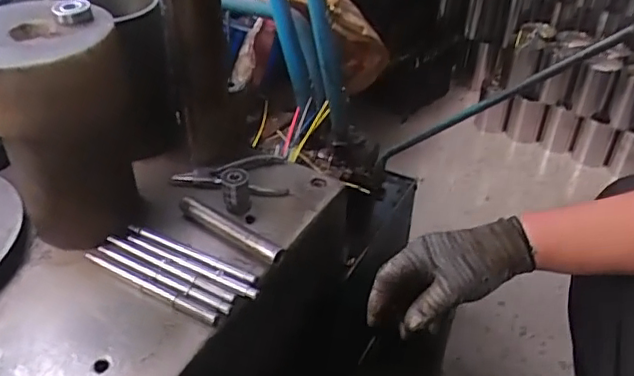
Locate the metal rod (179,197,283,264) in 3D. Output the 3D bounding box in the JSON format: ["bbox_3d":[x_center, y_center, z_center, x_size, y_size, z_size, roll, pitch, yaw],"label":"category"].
[{"bbox_3d":[-0.098,0.044,0.635,0.143,0.017,0.018,26,44,28],"label":"metal rod"}]

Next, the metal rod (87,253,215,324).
[{"bbox_3d":[-0.163,0.095,0.573,0.162,0.008,0.011,21,42,24],"label":"metal rod"}]

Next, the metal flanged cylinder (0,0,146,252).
[{"bbox_3d":[-0.260,-0.060,0.600,0.143,0.214,0.141,-17,41,-22],"label":"metal flanged cylinder"}]

